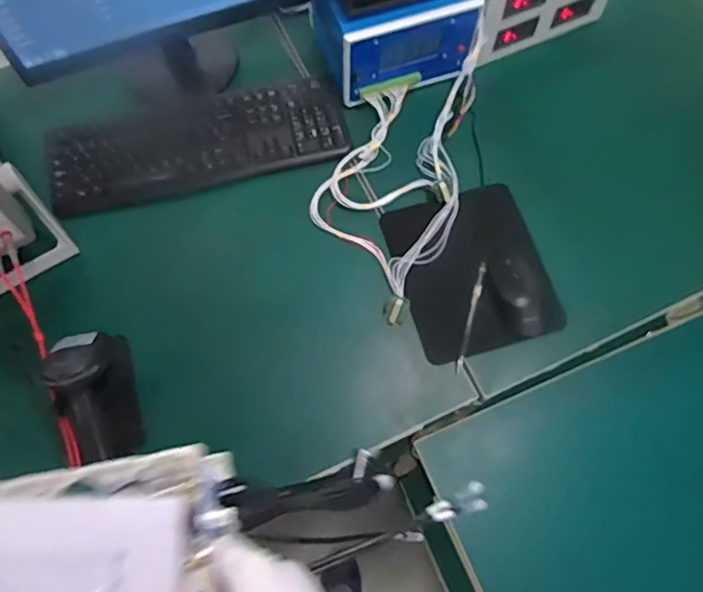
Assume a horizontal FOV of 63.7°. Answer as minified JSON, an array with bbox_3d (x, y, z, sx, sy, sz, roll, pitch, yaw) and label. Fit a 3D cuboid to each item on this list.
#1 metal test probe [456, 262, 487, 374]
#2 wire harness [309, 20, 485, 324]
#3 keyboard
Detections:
[{"bbox_3d":[0.161,0.027,0.758,0.011,0.007,0.161,16,70,6],"label":"metal test probe"},{"bbox_3d":[0.071,-0.190,0.806,0.195,0.090,0.424,22,71,8],"label":"wire harness"},{"bbox_3d":[-0.228,-0.230,0.846,0.430,0.026,0.150,-13,70,-4],"label":"keyboard"}]

